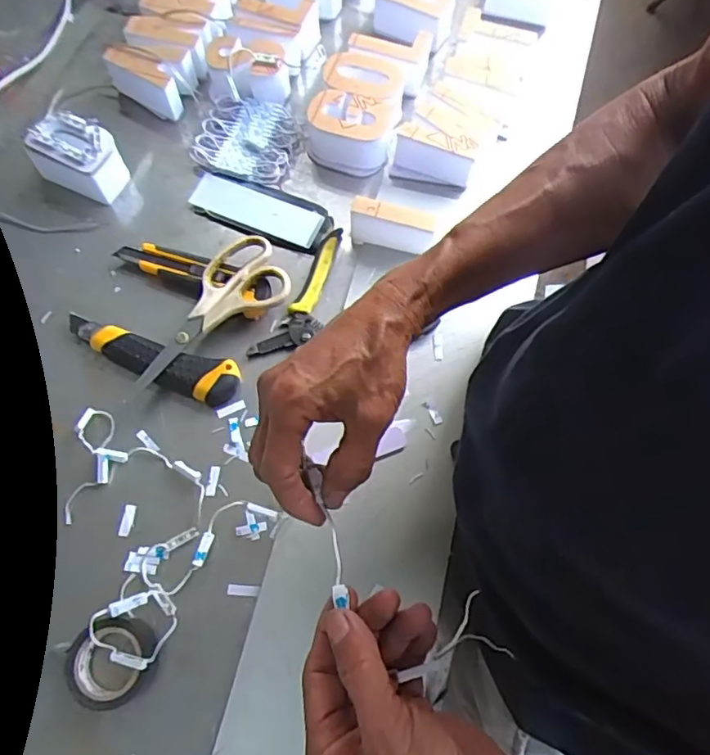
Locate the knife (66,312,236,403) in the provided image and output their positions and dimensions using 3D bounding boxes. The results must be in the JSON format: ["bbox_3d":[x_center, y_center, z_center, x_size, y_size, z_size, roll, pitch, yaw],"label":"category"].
[{"bbox_3d":[-0.184,-0.017,0.510,0.167,0.019,0.038,17,70,7],"label":"knife"}]

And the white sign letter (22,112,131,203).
[{"bbox_3d":[-0.275,-0.220,0.571,0.086,0.051,0.056,21,70,8],"label":"white sign letter"}]

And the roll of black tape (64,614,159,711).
[{"bbox_3d":[-0.178,0.207,0.420,0.057,0.025,0.061,0,69,0],"label":"roll of black tape"}]

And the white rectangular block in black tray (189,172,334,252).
[{"bbox_3d":[-0.095,-0.168,0.575,0.143,0.010,0.054,22,70,8],"label":"white rectangular block in black tray"}]

